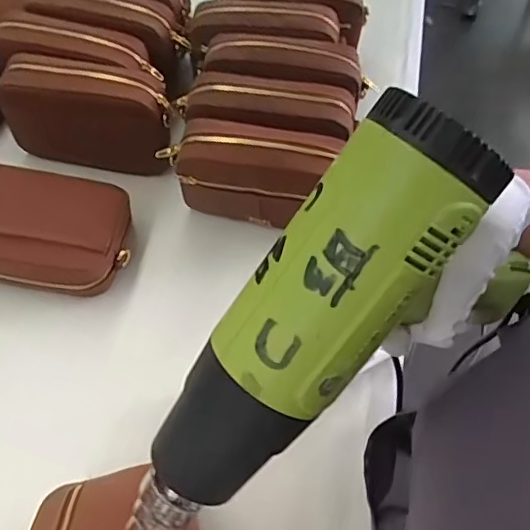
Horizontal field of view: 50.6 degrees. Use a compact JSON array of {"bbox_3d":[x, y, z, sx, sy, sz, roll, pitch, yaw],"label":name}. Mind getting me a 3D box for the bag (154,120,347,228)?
[{"bbox_3d":[-0.014,-0.097,0.627,0.199,0.112,0.058,10,58,4],"label":"bag"}]

